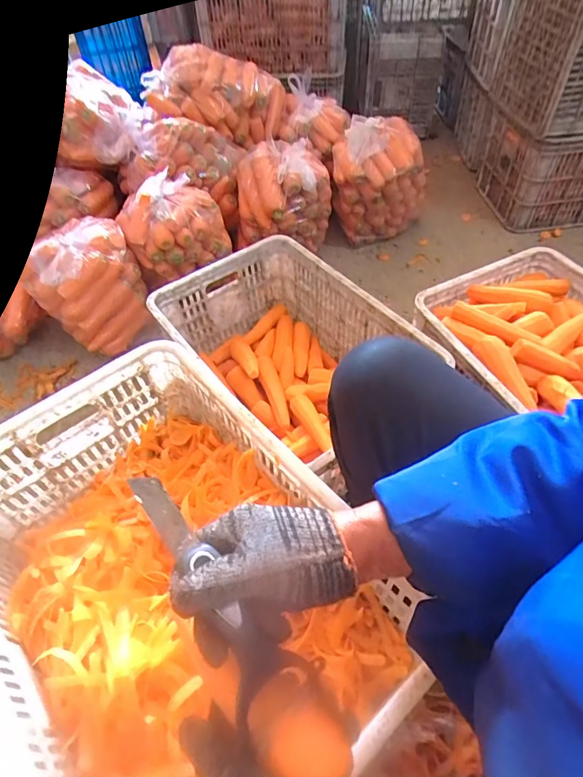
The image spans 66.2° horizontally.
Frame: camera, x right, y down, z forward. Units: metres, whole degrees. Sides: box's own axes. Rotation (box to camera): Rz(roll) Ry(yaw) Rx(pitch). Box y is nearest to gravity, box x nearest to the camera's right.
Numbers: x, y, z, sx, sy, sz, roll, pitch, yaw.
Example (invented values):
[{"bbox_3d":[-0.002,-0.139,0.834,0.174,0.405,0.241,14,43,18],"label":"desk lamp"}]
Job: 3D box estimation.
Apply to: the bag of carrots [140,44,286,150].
[{"bbox_3d":[-0.219,-0.904,1.386,0.419,0.195,0.160,-5,49,-27],"label":"bag of carrots"}]

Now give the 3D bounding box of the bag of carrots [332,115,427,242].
[{"bbox_3d":[0.262,-0.617,1.369,0.289,0.317,0.206,9,53,10],"label":"bag of carrots"}]

